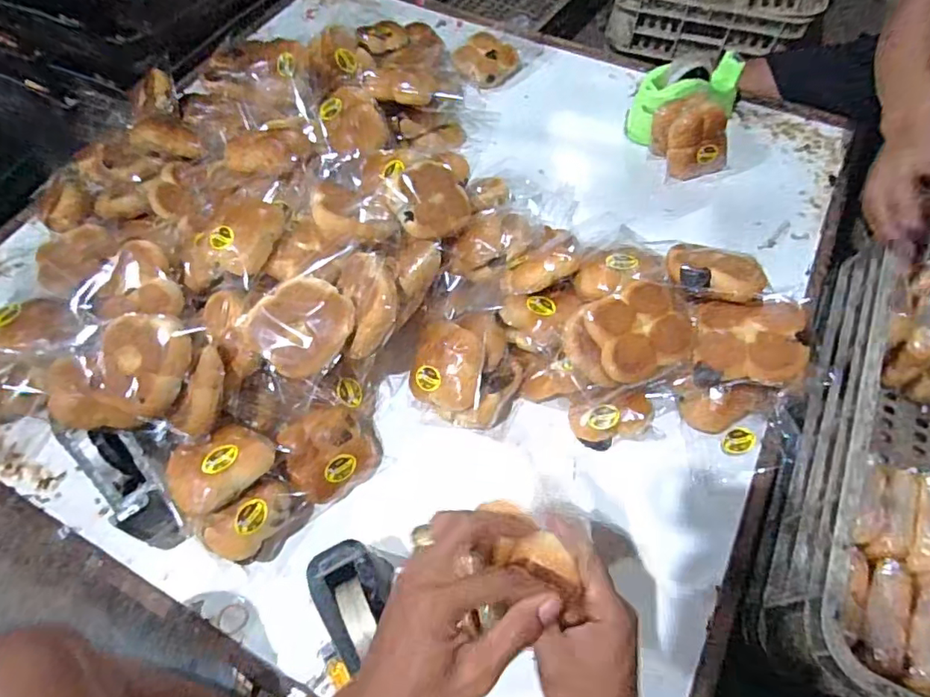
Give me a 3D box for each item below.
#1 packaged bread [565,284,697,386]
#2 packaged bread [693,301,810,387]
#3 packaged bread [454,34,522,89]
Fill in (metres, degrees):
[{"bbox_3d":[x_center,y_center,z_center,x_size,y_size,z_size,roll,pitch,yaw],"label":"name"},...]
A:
[{"bbox_3d":[0.196,-0.013,0.649,0.133,0.060,0.100,-18,62,-8],"label":"packaged bread"},{"bbox_3d":[0.331,-0.005,0.635,0.114,0.045,0.100,1,66,22],"label":"packaged bread"},{"bbox_3d":[0.042,-0.571,1.077,0.130,0.044,0.101,-37,66,-18],"label":"packaged bread"}]

